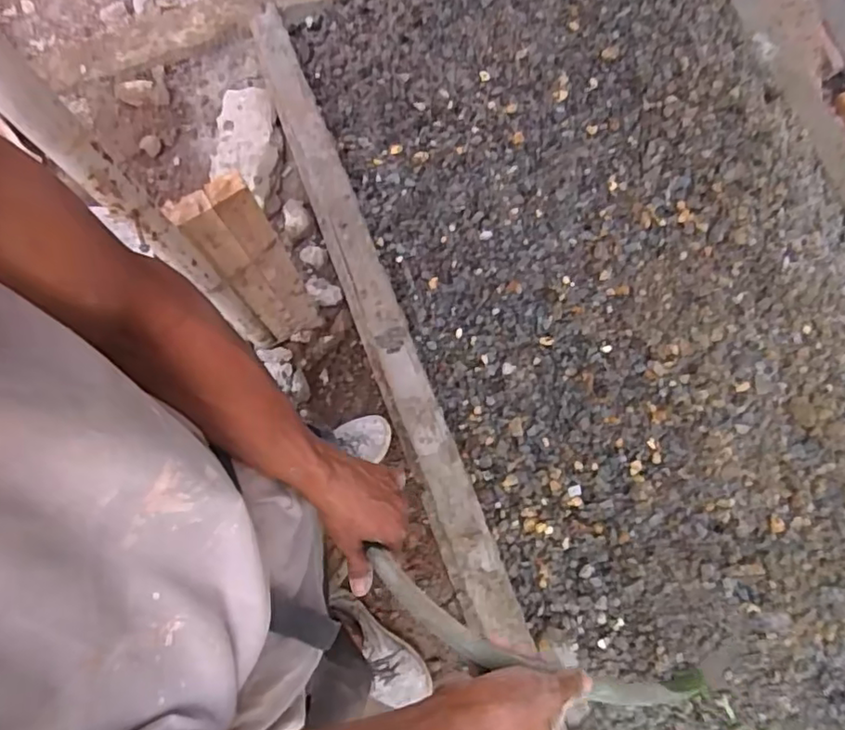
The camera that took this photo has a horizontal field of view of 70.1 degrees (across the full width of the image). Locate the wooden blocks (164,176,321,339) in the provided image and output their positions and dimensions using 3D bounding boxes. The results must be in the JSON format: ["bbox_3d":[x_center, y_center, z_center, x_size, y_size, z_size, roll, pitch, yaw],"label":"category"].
[{"bbox_3d":[-0.292,-0.162,1.099,0.119,0.539,0.049,-37,75,-7],"label":"wooden blocks"}]

